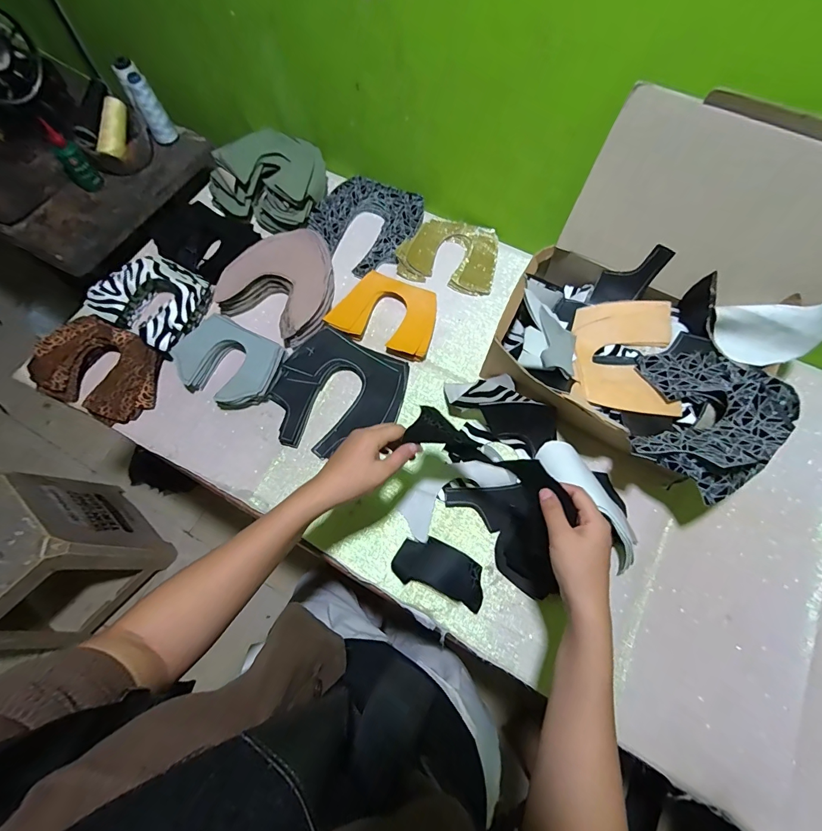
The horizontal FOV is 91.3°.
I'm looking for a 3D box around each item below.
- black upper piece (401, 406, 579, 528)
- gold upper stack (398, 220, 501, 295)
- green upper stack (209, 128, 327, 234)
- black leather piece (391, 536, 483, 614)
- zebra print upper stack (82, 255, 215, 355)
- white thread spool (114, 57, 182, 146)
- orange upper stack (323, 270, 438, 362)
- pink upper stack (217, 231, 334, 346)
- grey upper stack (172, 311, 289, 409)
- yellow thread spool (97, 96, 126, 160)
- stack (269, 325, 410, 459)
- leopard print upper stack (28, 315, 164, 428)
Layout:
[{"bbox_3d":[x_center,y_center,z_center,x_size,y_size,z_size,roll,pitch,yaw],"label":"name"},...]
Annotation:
[{"bbox_3d":[0.084,0.046,0.421,0.183,0.022,0.040,26,73,11],"label":"black upper piece"},{"bbox_3d":[0.069,-0.285,0.702,0.165,0.023,0.130,15,71,7],"label":"gold upper stack"},{"bbox_3d":[-0.252,-0.432,0.724,0.185,0.082,0.175,17,72,8],"label":"green upper stack"},{"bbox_3d":[0.039,0.200,0.521,0.118,0.023,0.062,19,72,8],"label":"black leather piece"},{"bbox_3d":[-0.412,-0.190,0.652,0.161,0.049,0.137,29,74,11],"label":"zebra print upper stack"},{"bbox_3d":[-0.507,-0.601,0.775,0.044,0.131,0.054,-25,71,-10],"label":"white thread spool"},{"bbox_3d":[-0.039,-0.164,0.655,0.164,0.030,0.115,21,72,9],"label":"orange upper stack"},{"bbox_3d":[-0.207,-0.224,0.659,0.176,0.037,0.181,28,73,11],"label":"pink upper stack"},{"bbox_3d":[-0.283,-0.082,0.619,0.162,0.039,0.123,27,73,10],"label":"grey upper stack"},{"bbox_3d":[-0.559,-0.542,0.756,0.031,0.036,0.122,3,84,3],"label":"yellow thread spool"},{"bbox_3d":[-0.113,-0.030,0.607,0.187,0.023,0.184,24,73,10],"label":"stack"},{"bbox_3d":[-0.476,-0.071,0.619,0.181,0.045,0.134,23,73,10],"label":"leopard print upper stack"}]

